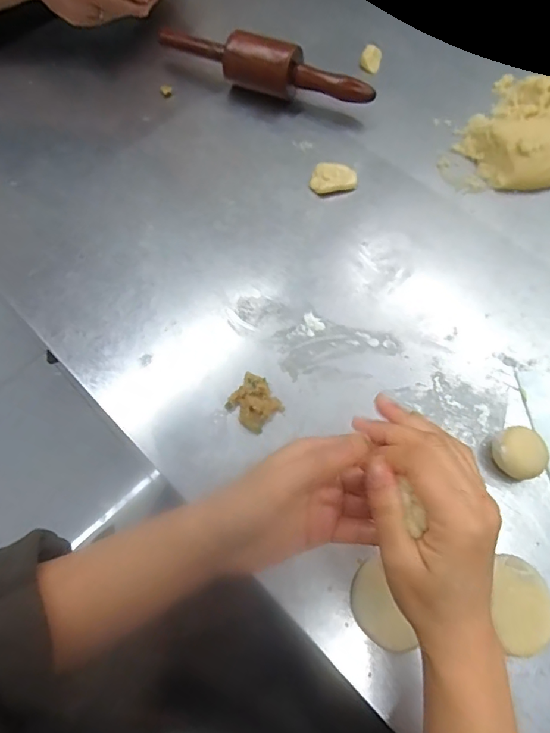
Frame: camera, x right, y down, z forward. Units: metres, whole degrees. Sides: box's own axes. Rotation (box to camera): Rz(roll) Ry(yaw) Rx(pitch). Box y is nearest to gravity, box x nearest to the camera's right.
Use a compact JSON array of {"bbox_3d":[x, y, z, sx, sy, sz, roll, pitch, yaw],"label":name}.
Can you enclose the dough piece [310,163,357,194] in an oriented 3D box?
[{"bbox_3d":[0.069,-0.221,0.544,0.054,0.017,0.035,-9,66,-4],"label":"dough piece"}]

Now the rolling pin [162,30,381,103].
[{"bbox_3d":[-0.017,-0.379,0.596,0.285,0.063,0.053,16,66,7],"label":"rolling pin"}]

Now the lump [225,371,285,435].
[{"bbox_3d":[-0.021,0.033,0.430,0.041,0.017,0.047,-42,72,-17],"label":"lump"}]

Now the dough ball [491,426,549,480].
[{"bbox_3d":[0.215,0.075,0.406,0.045,0.026,0.045,0,65,0],"label":"dough ball"}]

